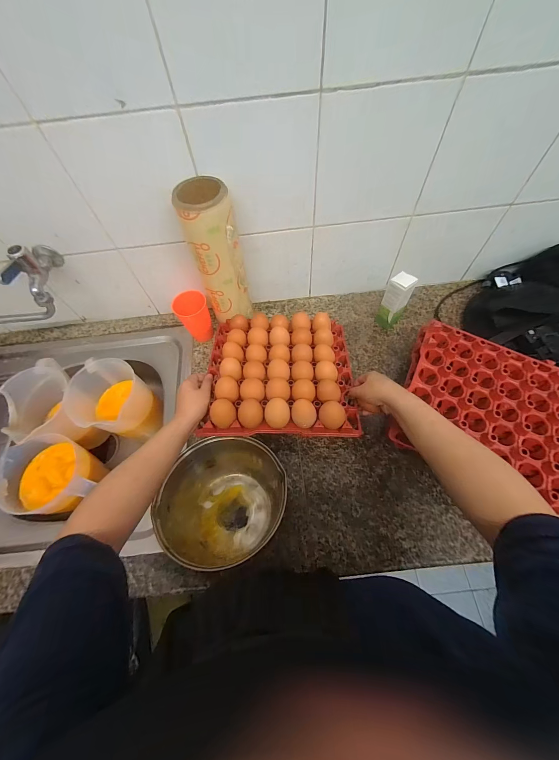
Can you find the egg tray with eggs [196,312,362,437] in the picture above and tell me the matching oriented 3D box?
[{"bbox_3d":[0.000,-0.026,0.548,0.280,0.086,0.275,-2,64,3],"label":"egg tray with eggs"}]

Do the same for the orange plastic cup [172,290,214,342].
[{"bbox_3d":[-0.195,-0.144,0.661,0.072,0.116,0.066,-2,64,3],"label":"orange plastic cup"}]

